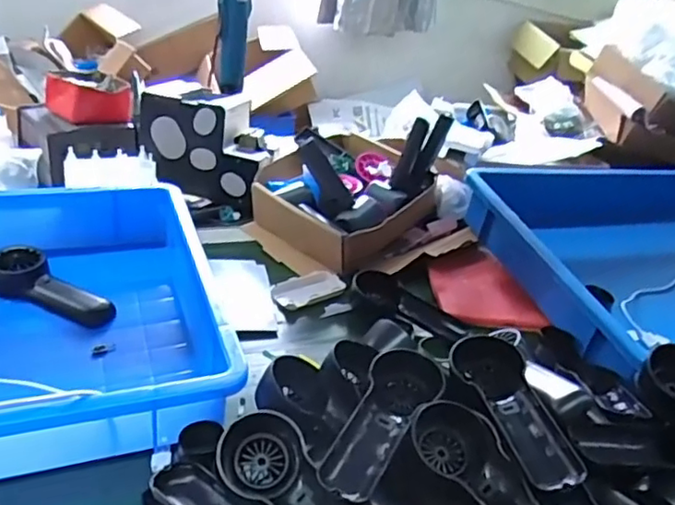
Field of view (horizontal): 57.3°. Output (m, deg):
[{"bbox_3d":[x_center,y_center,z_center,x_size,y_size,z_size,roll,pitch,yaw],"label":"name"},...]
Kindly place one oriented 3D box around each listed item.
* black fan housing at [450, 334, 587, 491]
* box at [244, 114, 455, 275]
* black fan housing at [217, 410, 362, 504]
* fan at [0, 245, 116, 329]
[{"bbox_3d":[0.130,0.124,0.484,0.057,0.044,0.158,1,29,-13],"label":"black fan housing"},{"bbox_3d":[0.000,-0.099,0.865,0.209,0.156,0.219,27,34,32],"label":"box"},{"bbox_3d":[-0.026,0.175,0.435,0.065,0.039,0.153,-18,38,-40],"label":"black fan housing"},{"bbox_3d":[-0.304,0.034,0.658,0.148,0.040,0.059,17,29,16],"label":"fan"}]

